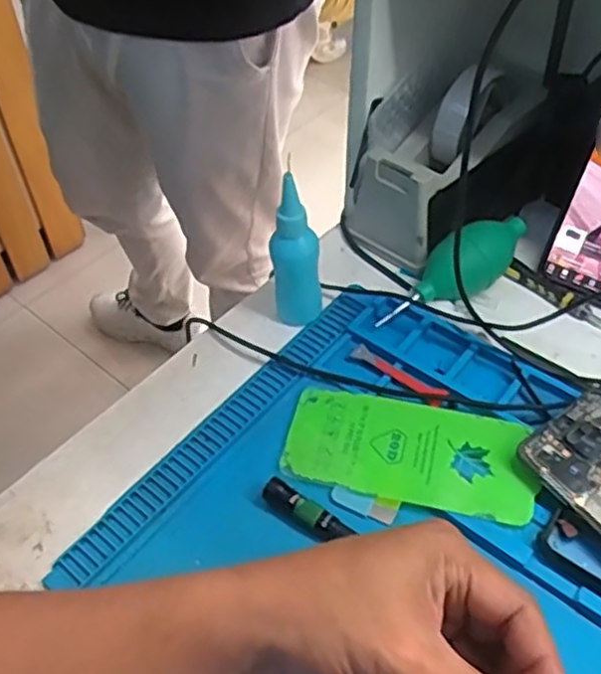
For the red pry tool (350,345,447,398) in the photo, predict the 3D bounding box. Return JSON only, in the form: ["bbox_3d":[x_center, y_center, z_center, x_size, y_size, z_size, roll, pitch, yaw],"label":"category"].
[{"bbox_3d":[0.069,0.026,0.492,0.073,0.005,0.017,32,59,25],"label":"red pry tool"}]

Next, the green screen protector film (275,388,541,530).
[{"bbox_3d":[0.070,0.072,0.450,0.154,0.004,0.075,11,50,12],"label":"green screen protector film"}]

